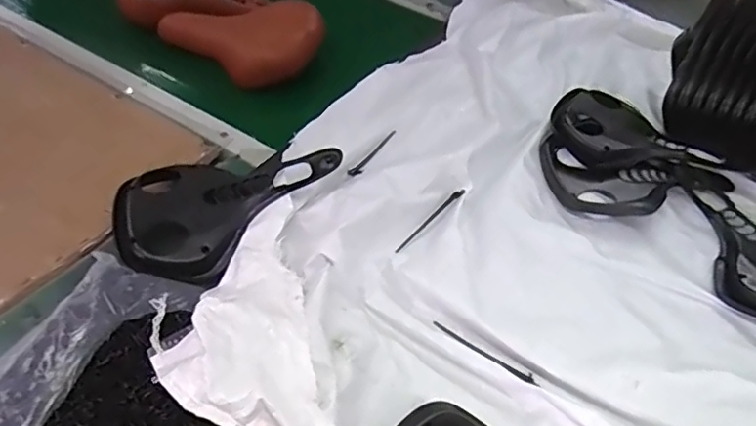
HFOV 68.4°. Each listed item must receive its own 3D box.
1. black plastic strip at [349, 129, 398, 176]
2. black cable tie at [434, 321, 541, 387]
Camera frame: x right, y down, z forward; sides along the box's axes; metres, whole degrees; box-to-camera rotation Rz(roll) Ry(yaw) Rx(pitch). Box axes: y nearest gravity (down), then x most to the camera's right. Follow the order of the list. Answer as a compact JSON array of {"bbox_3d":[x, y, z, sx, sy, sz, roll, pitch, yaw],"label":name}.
[{"bbox_3d":[-0.003,-0.077,0.706,0.013,0.007,0.107,27,50,17],"label":"black plastic strip"},{"bbox_3d":[0.100,0.133,0.524,0.108,0.007,0.010,27,50,17],"label":"black cable tie"}]

